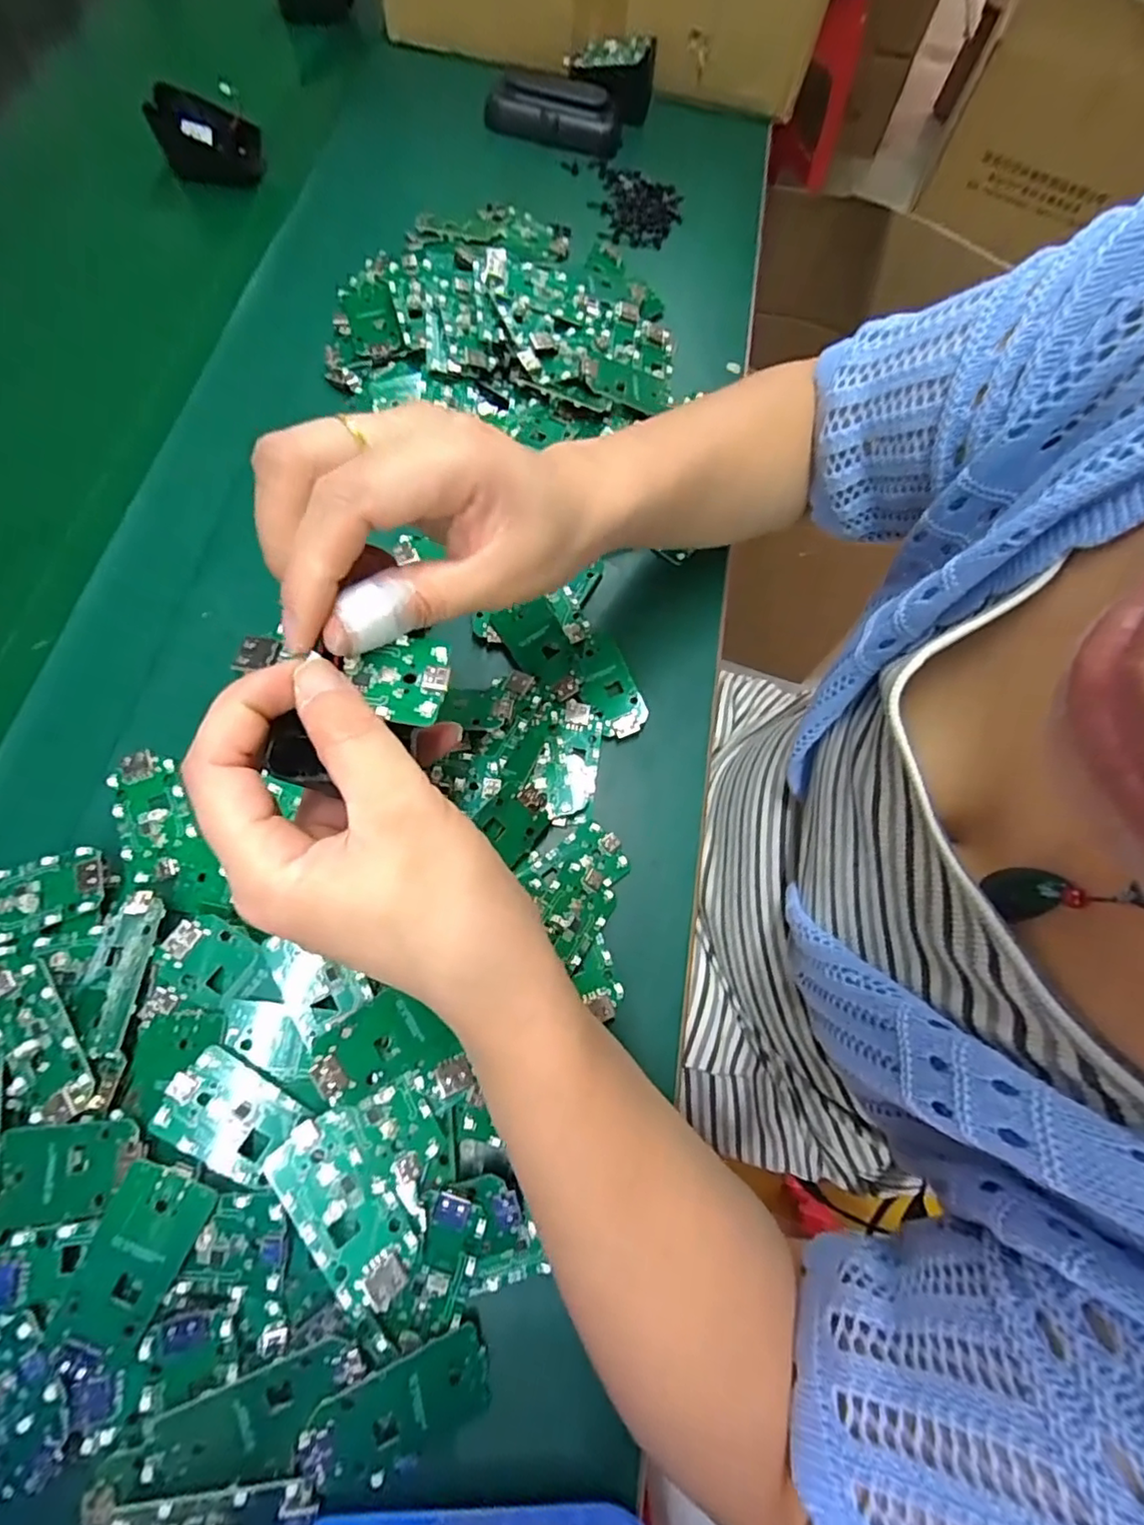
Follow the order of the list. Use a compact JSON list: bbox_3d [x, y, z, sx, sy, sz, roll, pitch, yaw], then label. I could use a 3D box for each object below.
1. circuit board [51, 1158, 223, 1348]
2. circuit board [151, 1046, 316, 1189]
[{"bbox_3d":[-0.149,0.169,0.211,0.032,0.004,0.054,24,77,-5],"label":"circuit board"},{"bbox_3d":[-0.126,0.131,0.226,0.047,0.005,0.031,34,66,-1],"label":"circuit board"}]

